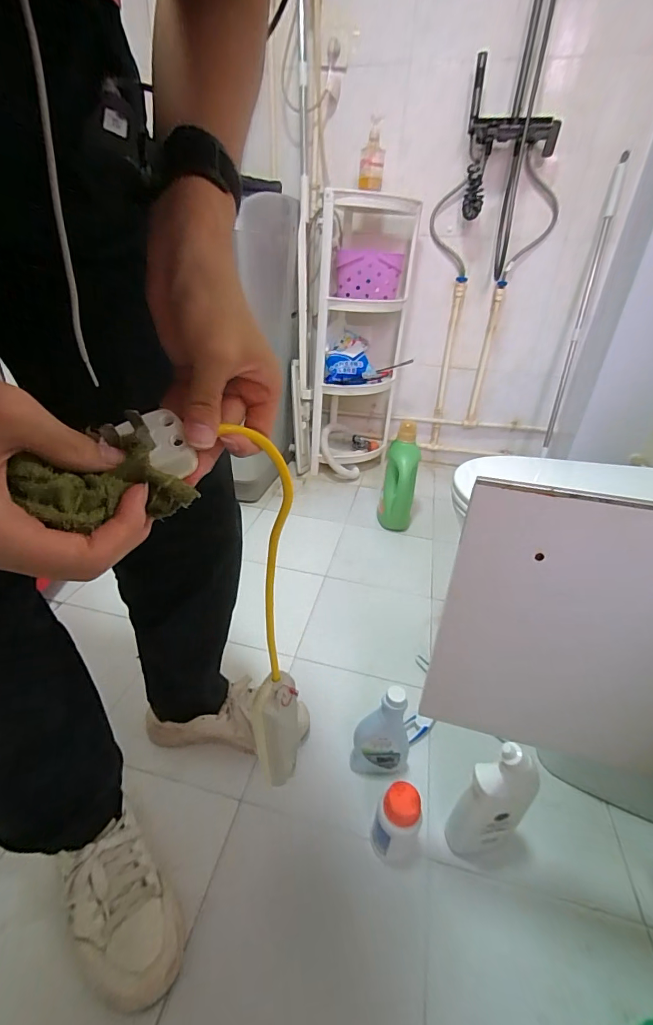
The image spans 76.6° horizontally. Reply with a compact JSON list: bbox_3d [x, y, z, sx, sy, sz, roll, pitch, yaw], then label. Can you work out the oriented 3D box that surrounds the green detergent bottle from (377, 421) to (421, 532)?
[{"bbox_3d":[0.247,-0.118,1.365,0.107,0.357,0.096,8,12,6],"label":"green detergent bottle"}]

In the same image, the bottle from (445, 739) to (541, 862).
[{"bbox_3d":[0.235,0.410,0.584,0.072,0.258,0.070,3,32,-2],"label":"bottle"}]

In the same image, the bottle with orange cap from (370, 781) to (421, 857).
[{"bbox_3d":[0.103,0.458,0.613,0.067,0.141,0.064,18,34,23],"label":"bottle with orange cap"}]

